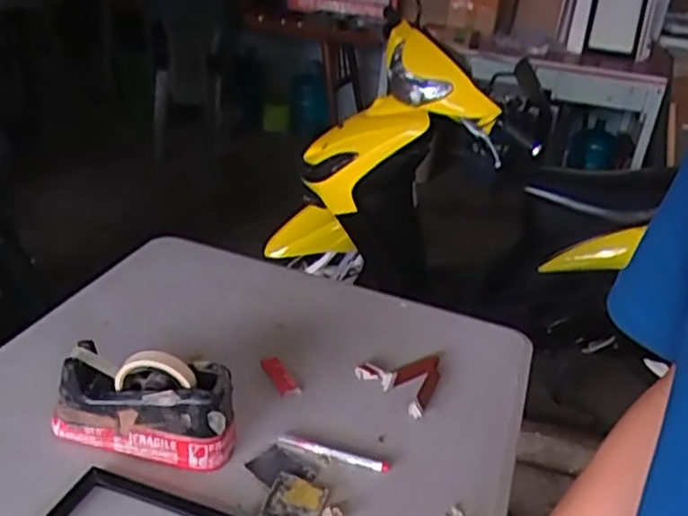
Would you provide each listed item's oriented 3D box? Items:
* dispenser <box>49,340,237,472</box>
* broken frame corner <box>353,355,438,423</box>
[{"bbox_3d":[-0.229,0.166,0.801,0.205,0.116,0.069,9,27,3],"label":"dispenser"},{"bbox_3d":[0.096,0.168,0.980,0.121,0.010,0.128,28,33,36],"label":"broken frame corner"}]

